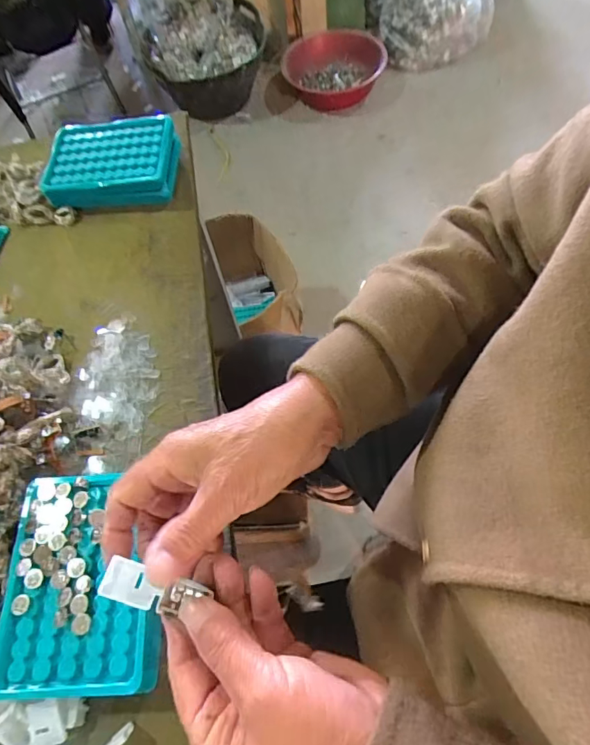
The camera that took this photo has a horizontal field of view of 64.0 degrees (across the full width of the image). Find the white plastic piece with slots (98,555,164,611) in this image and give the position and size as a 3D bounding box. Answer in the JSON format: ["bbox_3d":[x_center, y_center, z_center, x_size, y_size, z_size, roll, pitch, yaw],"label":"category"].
[{"bbox_3d":[-0.082,0.106,0.237,0.029,0.006,0.019,15,62,8],"label":"white plastic piece with slots"}]

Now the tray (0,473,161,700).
[{"bbox_3d":[-0.136,0.136,0.313,0.096,0.033,0.128,-4,62,2],"label":"tray"}]

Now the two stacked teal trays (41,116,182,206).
[{"bbox_3d":[-0.195,-0.225,0.510,0.133,0.042,0.094,-4,62,1],"label":"two stacked teal trays"}]

